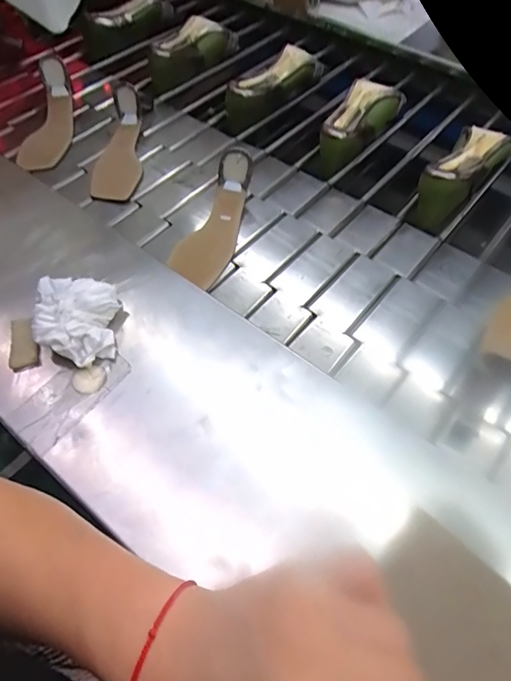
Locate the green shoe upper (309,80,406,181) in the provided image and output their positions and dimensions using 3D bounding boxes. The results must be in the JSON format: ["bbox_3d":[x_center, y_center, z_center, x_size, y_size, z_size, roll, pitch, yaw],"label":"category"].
[{"bbox_3d":[0.172,-0.362,0.731,0.090,0.072,0.213,27,60,14],"label":"green shoe upper"}]

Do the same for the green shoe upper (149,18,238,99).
[{"bbox_3d":[-0.129,-0.591,0.894,0.067,0.083,0.225,34,62,22],"label":"green shoe upper"}]

